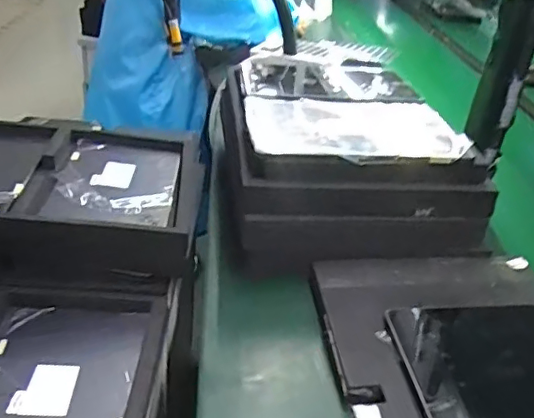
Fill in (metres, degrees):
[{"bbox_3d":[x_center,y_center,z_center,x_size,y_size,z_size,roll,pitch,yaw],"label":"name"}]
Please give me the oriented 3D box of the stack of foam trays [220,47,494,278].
[{"bbox_3d":[0.091,-0.086,0.814,0.302,0.150,0.405,0,32,-9],"label":"stack of foam trays"}]

